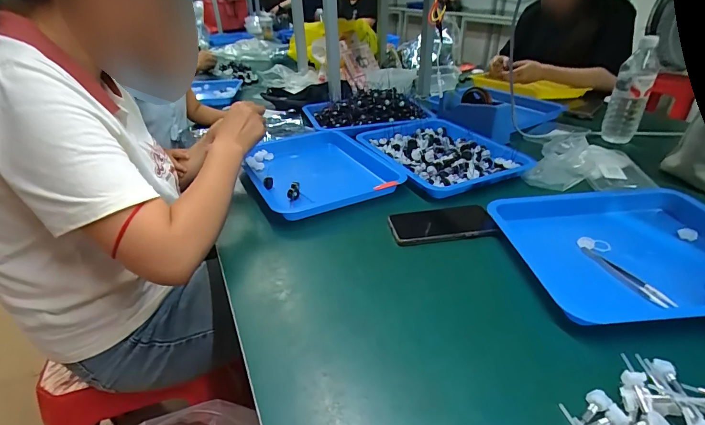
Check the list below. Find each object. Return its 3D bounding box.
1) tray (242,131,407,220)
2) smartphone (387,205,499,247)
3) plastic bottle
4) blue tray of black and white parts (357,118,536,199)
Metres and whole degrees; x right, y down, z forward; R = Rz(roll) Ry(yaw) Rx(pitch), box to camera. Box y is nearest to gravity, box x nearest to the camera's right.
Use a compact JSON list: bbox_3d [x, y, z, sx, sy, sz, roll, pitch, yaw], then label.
[{"bbox_3d":[-0.077,-0.091,0.771,0.274,0.037,0.323,-20,37,-25],"label":"tray"},{"bbox_3d":[0.142,0.018,0.594,0.163,0.013,0.082,-6,33,-5],"label":"smartphone"},{"bbox_3d":[0.623,-0.270,0.828,0.067,0.213,0.070,19,39,30],"label":"plastic bottle"},{"bbox_3d":[0.184,-0.135,0.815,0.255,0.036,0.322,-14,35,-17],"label":"blue tray of black and white parts"}]

